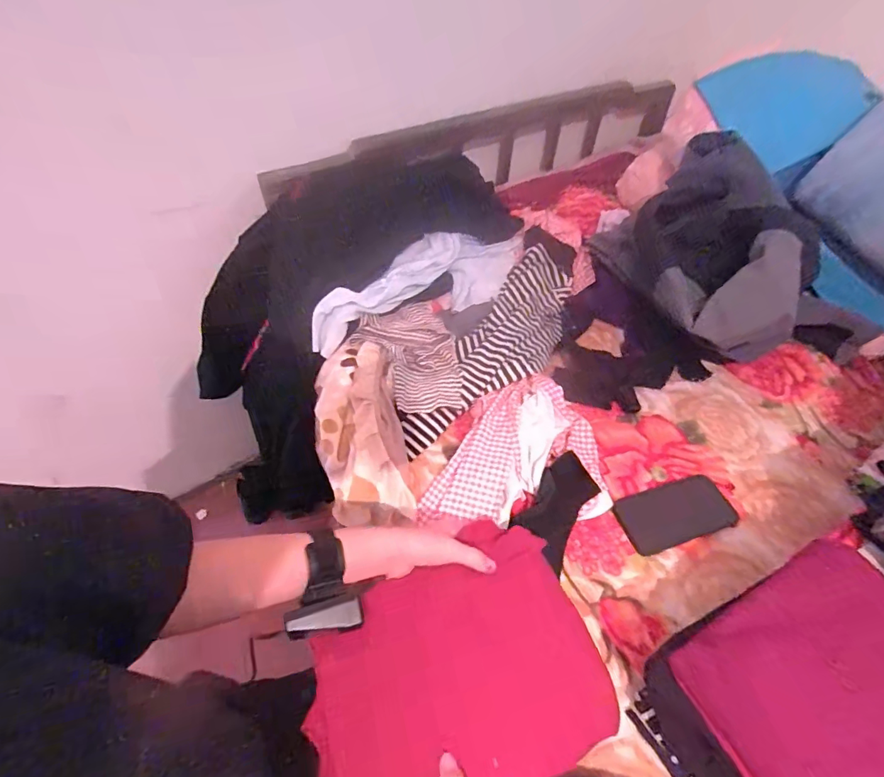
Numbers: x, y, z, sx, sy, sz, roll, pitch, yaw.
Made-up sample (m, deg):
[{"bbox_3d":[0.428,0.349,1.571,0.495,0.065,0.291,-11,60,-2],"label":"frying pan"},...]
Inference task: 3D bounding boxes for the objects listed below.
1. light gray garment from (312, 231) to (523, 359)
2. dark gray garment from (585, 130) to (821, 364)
[{"bbox_3d":[-0.024,-0.193,0.831,0.466,0.095,0.117,-27,55,-24],"label":"light gray garment"},{"bbox_3d":[0.454,-0.239,0.800,0.234,0.228,0.363,-10,50,-11],"label":"dark gray garment"}]

